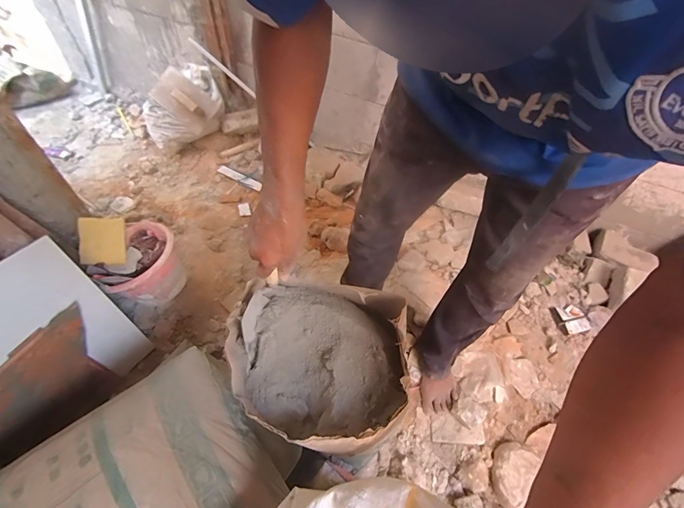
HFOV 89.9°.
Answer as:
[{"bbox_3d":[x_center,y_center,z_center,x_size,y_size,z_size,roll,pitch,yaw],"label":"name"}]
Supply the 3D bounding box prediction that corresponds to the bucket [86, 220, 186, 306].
[{"bbox_3d":[-0.582,0.036,0.993,0.197,0.165,0.210,2,54,-3],"label":"bucket"}]

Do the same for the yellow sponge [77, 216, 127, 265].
[{"bbox_3d":[-0.670,-0.039,0.957,0.110,0.014,0.135,2,75,-54],"label":"yellow sponge"}]

